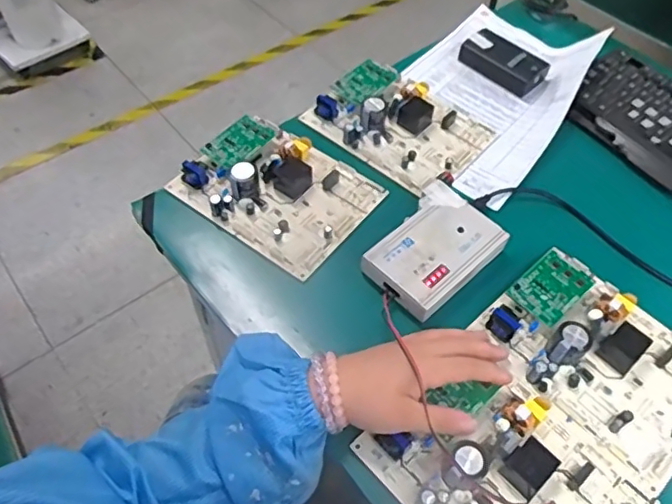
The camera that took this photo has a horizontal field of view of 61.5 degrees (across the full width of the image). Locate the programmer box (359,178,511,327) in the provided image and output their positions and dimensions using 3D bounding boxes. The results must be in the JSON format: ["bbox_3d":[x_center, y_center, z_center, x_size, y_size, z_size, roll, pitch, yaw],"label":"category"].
[{"bbox_3d":[0.094,-0.001,0.542,0.088,0.024,0.126,37,62,22],"label":"programmer box"}]

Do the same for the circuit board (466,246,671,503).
[{"bbox_3d":[0.227,0.087,0.482,0.148,0.030,0.186,-37,63,-24],"label":"circuit board"}]

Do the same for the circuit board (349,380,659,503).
[{"bbox_3d":[0.130,0.167,0.421,0.141,0.031,0.177,-37,65,-22],"label":"circuit board"}]

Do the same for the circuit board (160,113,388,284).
[{"bbox_3d":[-0.061,-0.071,0.584,0.184,0.031,0.139,32,60,20],"label":"circuit board"}]

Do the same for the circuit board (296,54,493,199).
[{"bbox_3d":[0.074,-0.153,0.649,0.185,0.033,0.139,37,62,22],"label":"circuit board"}]

